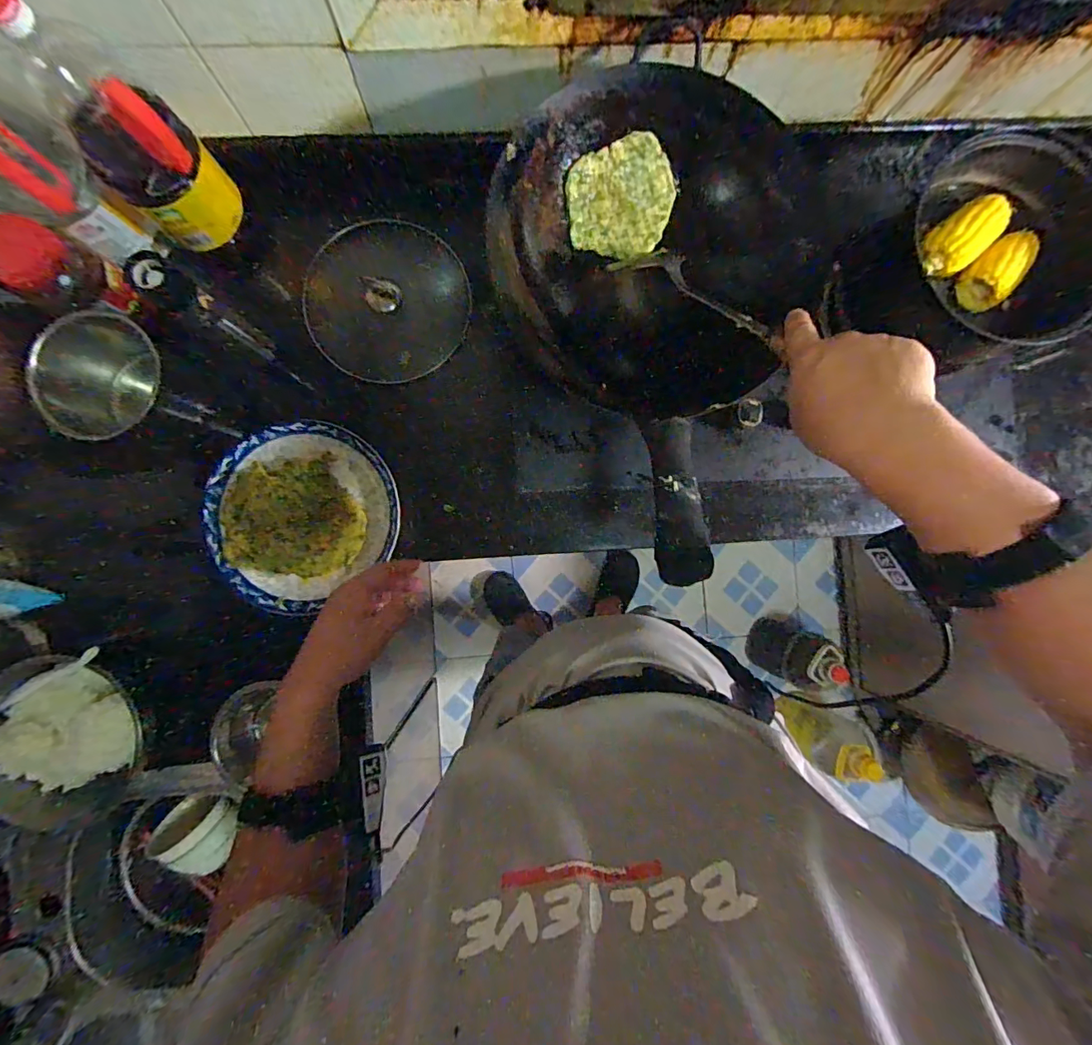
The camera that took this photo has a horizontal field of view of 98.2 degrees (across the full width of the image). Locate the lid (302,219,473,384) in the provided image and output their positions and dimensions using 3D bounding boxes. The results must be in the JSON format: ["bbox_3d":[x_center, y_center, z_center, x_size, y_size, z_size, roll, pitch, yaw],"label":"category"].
[{"bbox_3d":[-0.231,-0.316,0.676,0.243,0.041,0.215,36,87,-2],"label":"lid"}]

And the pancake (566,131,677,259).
[{"bbox_3d":[0.095,-0.408,0.601,0.133,0.007,0.124,-11,120,-4],"label":"pancake"}]

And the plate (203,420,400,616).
[{"bbox_3d":[-0.344,-0.018,0.657,0.253,0.034,0.240,0,89,-3],"label":"plate"}]

